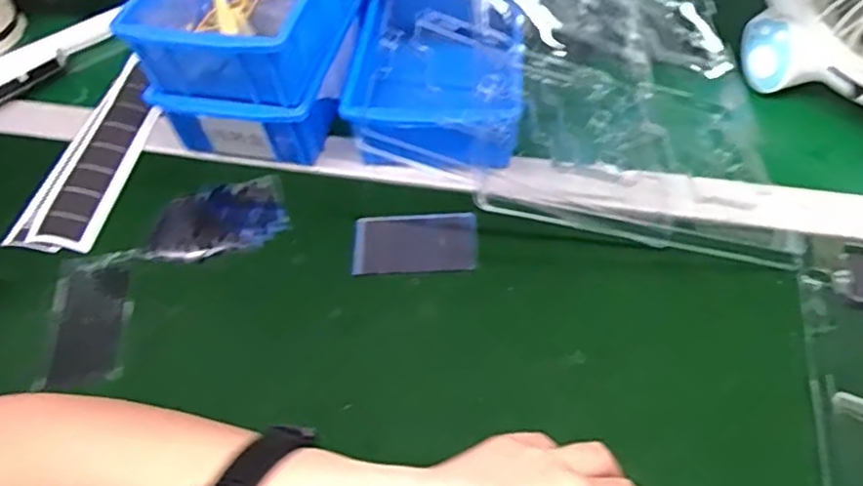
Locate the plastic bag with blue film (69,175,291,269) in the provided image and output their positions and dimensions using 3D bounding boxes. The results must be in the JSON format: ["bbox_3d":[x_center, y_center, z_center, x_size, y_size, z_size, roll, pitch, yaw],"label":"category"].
[{"bbox_3d":[-0.190,-0.012,0.501,0.152,0.008,0.066,-15,55,-6],"label":"plastic bag with blue film"}]

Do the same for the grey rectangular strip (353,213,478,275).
[{"bbox_3d":[-0.012,0.000,0.486,0.091,0.004,0.051,-4,55,2],"label":"grey rectangular strip"}]

